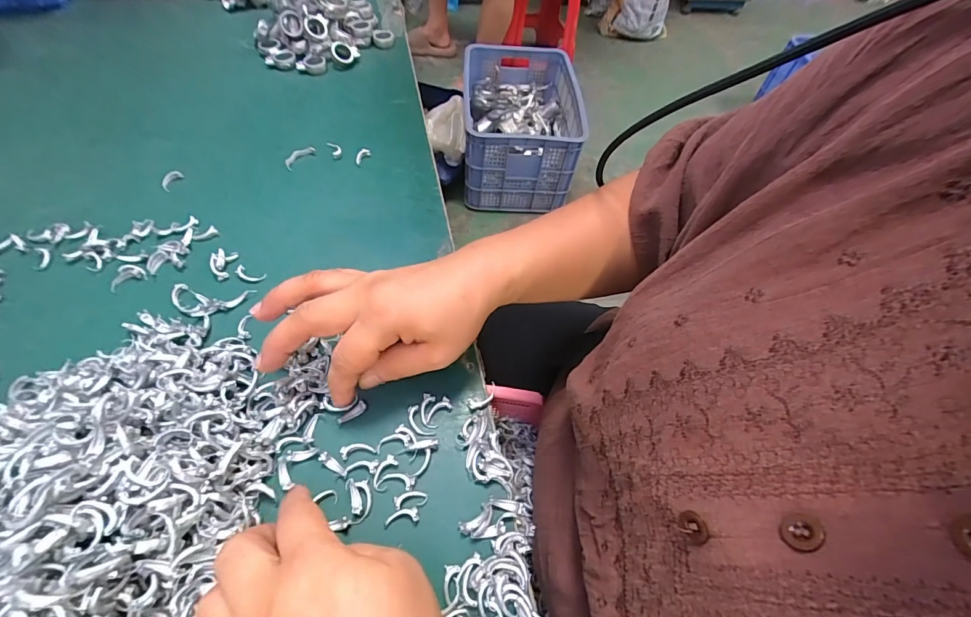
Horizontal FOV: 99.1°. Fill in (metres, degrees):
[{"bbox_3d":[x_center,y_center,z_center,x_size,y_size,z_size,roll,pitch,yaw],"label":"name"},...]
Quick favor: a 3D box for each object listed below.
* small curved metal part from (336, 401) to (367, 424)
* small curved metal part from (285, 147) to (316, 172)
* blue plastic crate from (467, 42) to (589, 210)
[{"bbox_3d":[-0.086,0.068,0.269,0.020,0.005,0.006,-37,67,-23],"label":"small curved metal part"},{"bbox_3d":[-0.183,-0.149,0.407,0.017,0.005,0.035,35,62,18],"label":"small curved metal part"},{"bbox_3d":[0.114,-0.614,1.408,0.365,0.270,0.517,1,56,-5],"label":"blue plastic crate"}]

